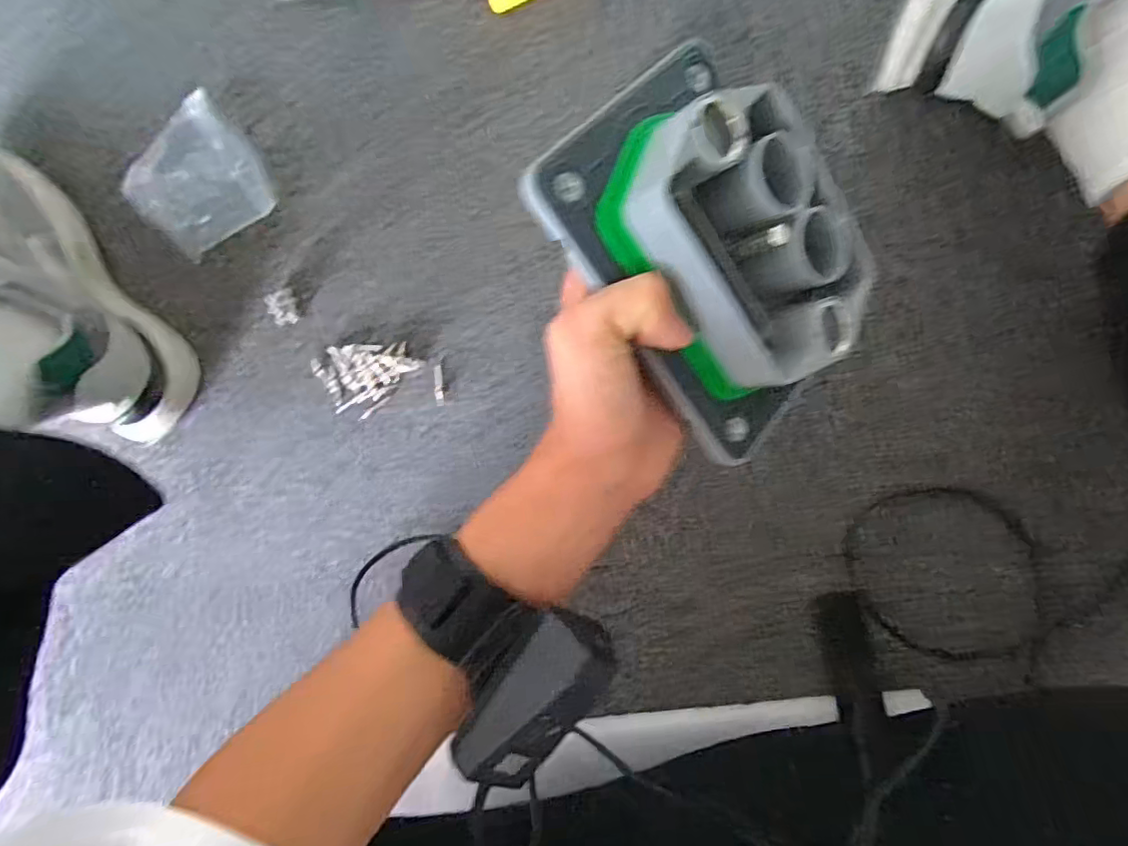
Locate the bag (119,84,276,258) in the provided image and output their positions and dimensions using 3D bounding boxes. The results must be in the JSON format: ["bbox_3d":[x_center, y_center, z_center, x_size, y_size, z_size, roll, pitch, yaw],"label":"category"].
[{"bbox_3d":[-0.282,-0.186,0.447,0.096,0.039,0.091,-40,87,8],"label":"bag"}]

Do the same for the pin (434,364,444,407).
[{"bbox_3d":[-0.098,-0.029,0.450,0.007,0.004,0.032,-2,93,8],"label":"pin"}]

